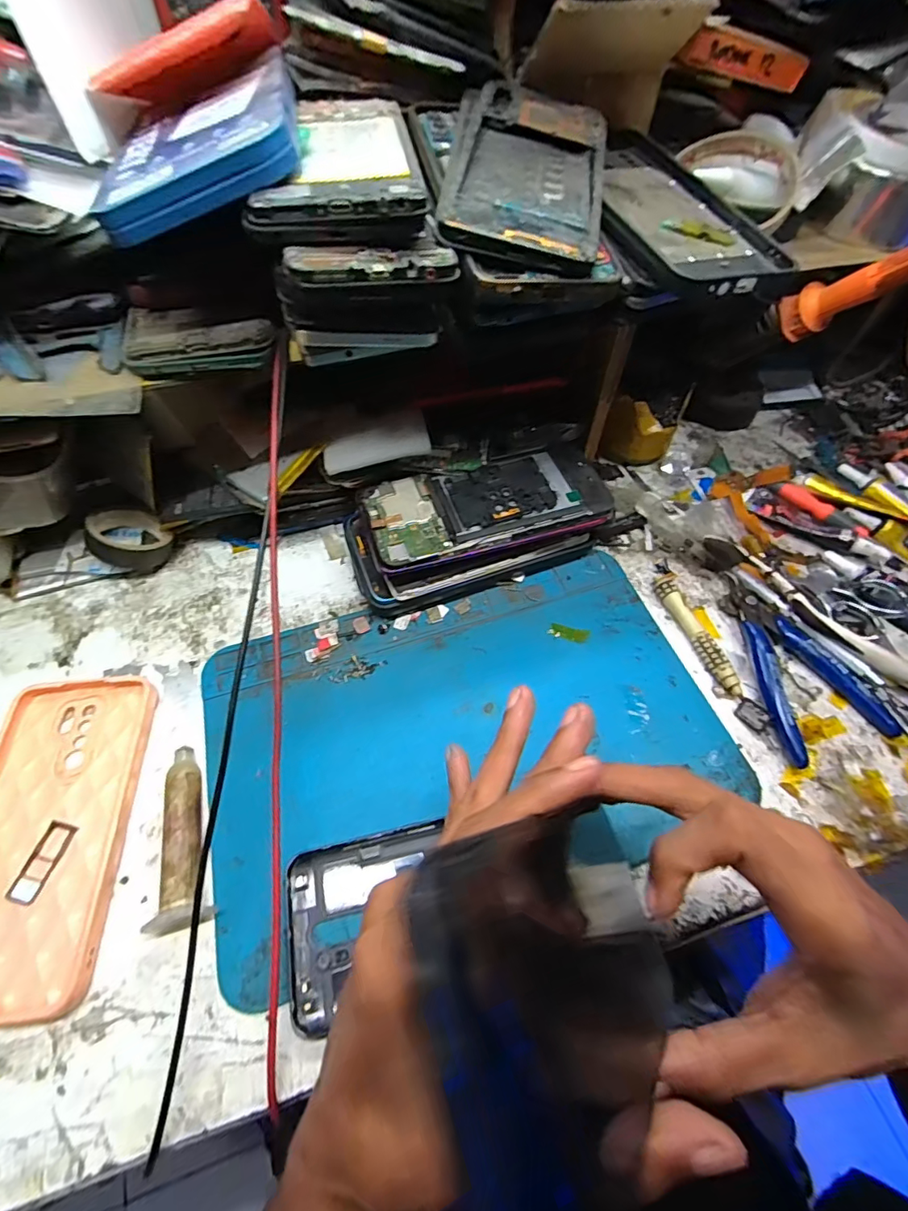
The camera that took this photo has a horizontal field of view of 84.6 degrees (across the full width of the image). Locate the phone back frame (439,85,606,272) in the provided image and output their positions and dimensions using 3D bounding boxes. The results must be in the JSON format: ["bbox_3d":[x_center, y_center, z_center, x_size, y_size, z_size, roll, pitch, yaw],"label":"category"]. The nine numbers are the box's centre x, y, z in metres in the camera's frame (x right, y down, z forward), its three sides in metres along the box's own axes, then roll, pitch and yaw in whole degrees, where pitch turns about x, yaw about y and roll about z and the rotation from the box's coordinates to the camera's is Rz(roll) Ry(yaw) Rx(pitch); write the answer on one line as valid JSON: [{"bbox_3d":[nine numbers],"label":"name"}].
[{"bbox_3d":[0.037,-0.223,0.254,0.077,0.007,0.154,11,63,-4],"label":"phone back frame"}]

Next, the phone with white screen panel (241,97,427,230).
[{"bbox_3d":[-0.057,-0.213,0.238,0.071,0.017,0.138,-7,59,-5],"label":"phone with white screen panel"}]

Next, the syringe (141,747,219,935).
[{"bbox_3d":[-0.139,0.118,0.262,0.027,0.019,0.088,-7,59,-5],"label":"syringe"}]

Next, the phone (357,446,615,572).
[{"bbox_3d":[0.022,-0.069,0.333,0.164,0.014,0.069,-14,60,-9],"label":"phone"}]

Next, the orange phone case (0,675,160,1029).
[{"bbox_3d":[-0.220,0.119,0.269,0.084,0.007,0.166,-3,58,-3],"label":"orange phone case"}]

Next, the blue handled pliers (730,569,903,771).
[{"bbox_3d":[0.214,0.031,0.321,0.073,0.017,0.124,-14,59,-9],"label":"blue handled pliers"}]

